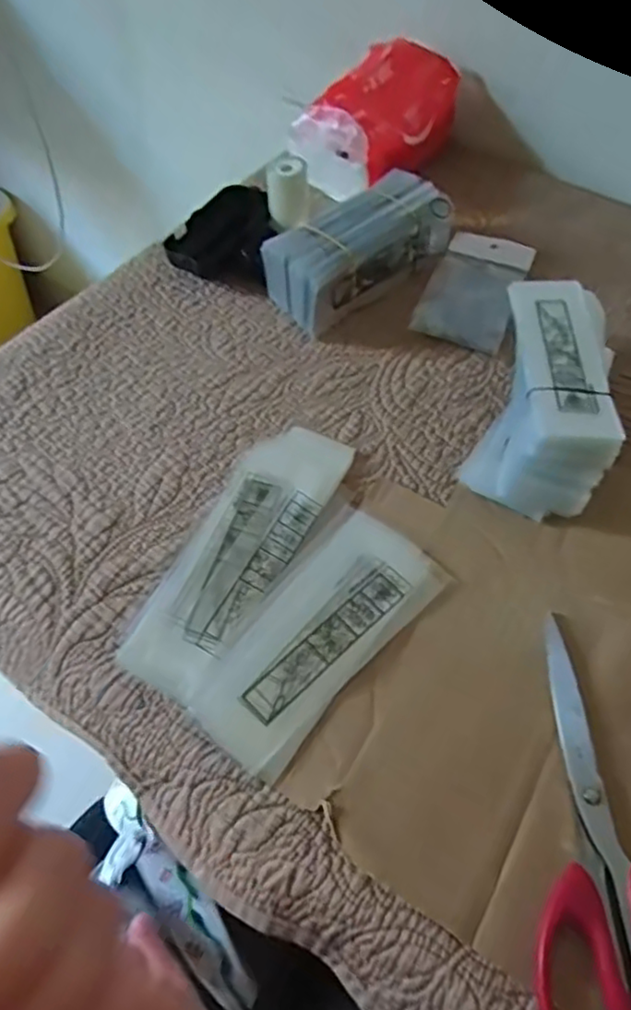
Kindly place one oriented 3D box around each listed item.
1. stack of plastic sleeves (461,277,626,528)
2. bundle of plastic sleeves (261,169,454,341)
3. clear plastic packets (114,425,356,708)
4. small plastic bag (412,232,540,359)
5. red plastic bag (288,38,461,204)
[{"bbox_3d":[0.156,-0.075,0.422,0.079,0.051,0.170,15,59,11],"label":"stack of plastic sleeves"},{"bbox_3d":[0.034,-0.204,0.507,0.156,0.053,0.065,-37,64,-20],"label":"bundle of plastic sleeves"},{"bbox_3d":[-0.041,0.023,0.384,0.069,0.015,0.194,25,61,16],"label":"clear plastic packets"},{"bbox_3d":[0.130,-0.178,0.512,0.069,0.010,0.132,19,60,13],"label":"small plastic bag"},{"bbox_3d":[0.059,-0.352,0.575,0.090,0.074,0.162,36,65,22],"label":"red plastic bag"}]

